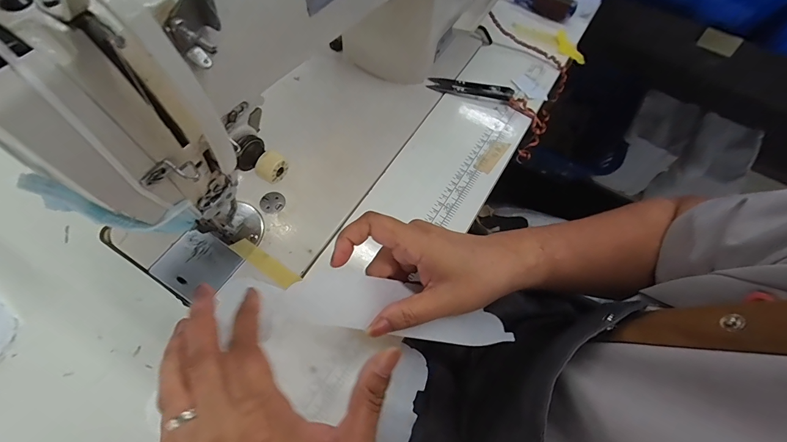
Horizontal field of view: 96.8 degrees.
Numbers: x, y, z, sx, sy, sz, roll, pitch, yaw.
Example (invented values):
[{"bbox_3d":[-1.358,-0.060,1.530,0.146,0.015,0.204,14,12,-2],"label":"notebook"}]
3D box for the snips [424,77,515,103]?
[{"bbox_3d":[0.094,-0.163,0.433,0.102,0.009,0.024,11,64,3],"label":"snips"}]

